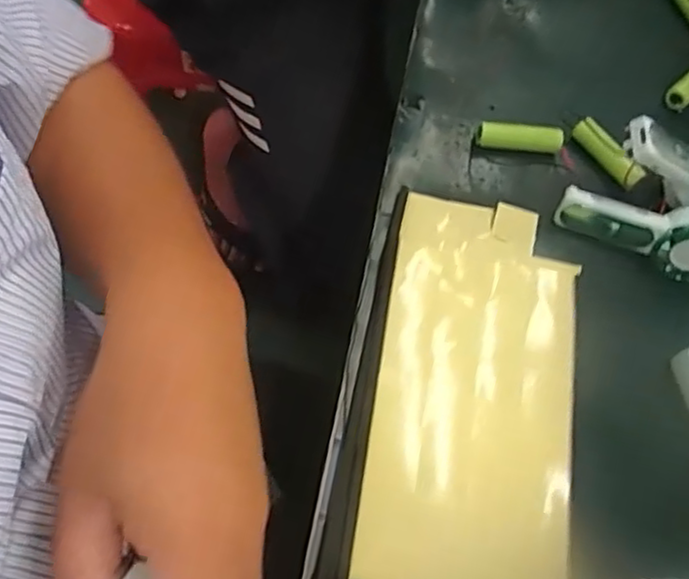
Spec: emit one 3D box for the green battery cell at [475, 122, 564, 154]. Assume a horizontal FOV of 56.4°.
[{"bbox_3d":[0.105,-0.090,0.384,0.051,0.012,0.011,7,70,-5],"label":"green battery cell"}]

